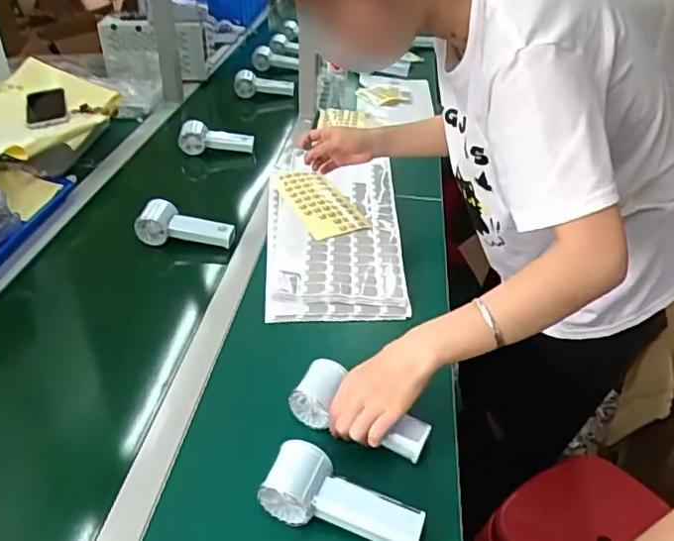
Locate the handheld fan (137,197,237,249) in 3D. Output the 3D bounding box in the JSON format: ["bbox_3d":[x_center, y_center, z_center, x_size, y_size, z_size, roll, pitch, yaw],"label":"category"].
[{"bbox_3d":[-0.243,-0.075,0.945,0.156,0.054,0.043,3,36,4],"label":"handheld fan"}]

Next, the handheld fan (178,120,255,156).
[{"bbox_3d":[-0.250,-0.267,1.208,0.161,0.070,0.040,8,37,11],"label":"handheld fan"}]

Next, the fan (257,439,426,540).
[{"bbox_3d":[0.008,0.217,0.556,0.148,0.061,0.055,10,37,13],"label":"fan"}]

